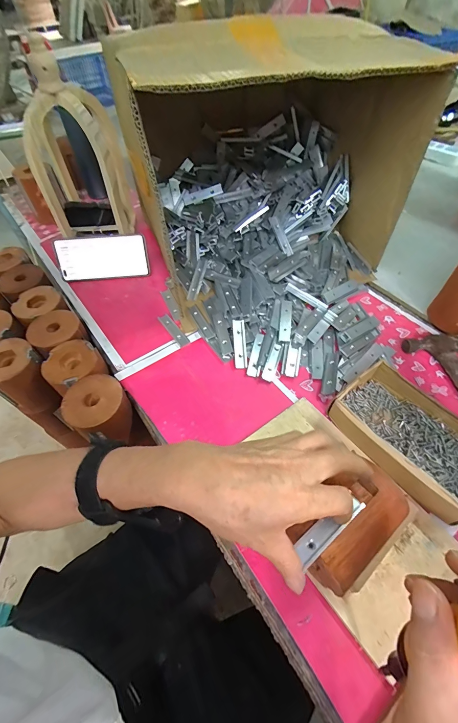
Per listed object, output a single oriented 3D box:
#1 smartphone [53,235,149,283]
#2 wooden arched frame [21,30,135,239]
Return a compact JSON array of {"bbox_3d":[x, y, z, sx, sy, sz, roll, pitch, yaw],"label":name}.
[{"bbox_3d":[-0.235,-0.191,0.570,0.160,0.076,0.010,-7,31,-5],"label":"smartphone"},{"bbox_3d":[-0.239,-0.314,0.517,0.122,0.237,0.088,-5,54,-1],"label":"wooden arched frame"}]

